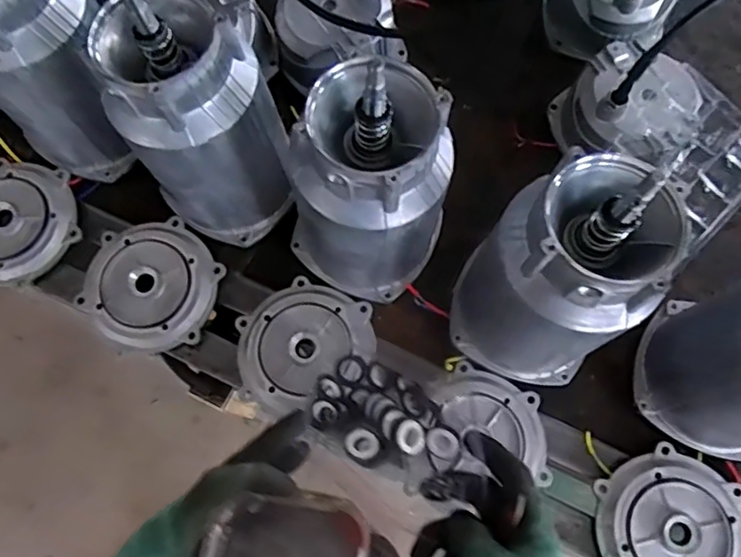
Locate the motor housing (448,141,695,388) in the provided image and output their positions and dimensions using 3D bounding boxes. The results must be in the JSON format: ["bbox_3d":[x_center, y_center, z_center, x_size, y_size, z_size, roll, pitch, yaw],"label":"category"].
[{"bbox_3d":[0.142,0.006,0.443,0.130,0.218,0.112,23,75,7],"label":"motor housing"}]

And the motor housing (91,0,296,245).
[{"bbox_3d":[-0.138,-0.123,0.482,0.113,0.205,0.118,-42,77,-11],"label":"motor housing"}]

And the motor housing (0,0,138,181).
[{"bbox_3d":[-0.284,-0.187,0.499,0.101,0.213,0.100,0,74,1],"label":"motor housing"}]

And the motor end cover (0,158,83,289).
[{"bbox_3d":[-0.355,-0.058,0.569,0.120,0.024,0.125,-20,73,-8],"label":"motor end cover"}]

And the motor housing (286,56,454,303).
[{"bbox_3d":[0.003,-0.064,0.465,0.102,0.222,0.110,0,73,0],"label":"motor housing"}]

